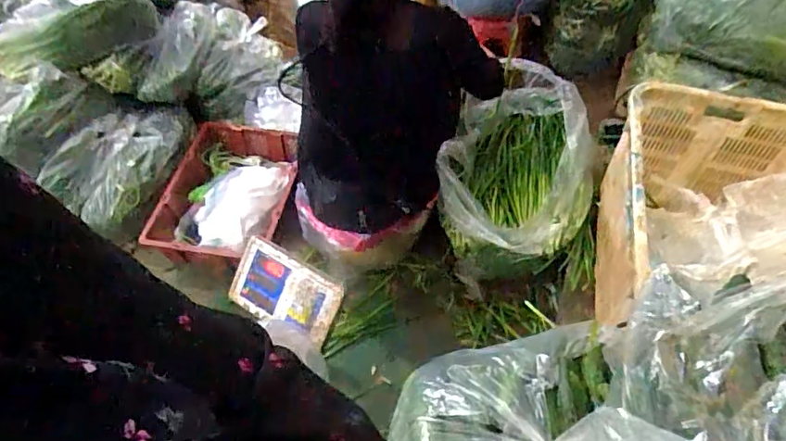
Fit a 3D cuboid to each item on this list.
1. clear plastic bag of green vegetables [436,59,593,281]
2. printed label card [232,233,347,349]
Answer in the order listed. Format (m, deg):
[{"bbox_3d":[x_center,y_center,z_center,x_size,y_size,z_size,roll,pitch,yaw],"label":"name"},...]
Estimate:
[{"bbox_3d":[0.348,-0.140,1.480,0.398,0.262,0.562,18,54,11],"label":"clear plastic bag of green vegetables"},{"bbox_3d":[-0.219,0.142,1.062,0.226,0.019,0.146,25,99,16],"label":"printed label card"}]

